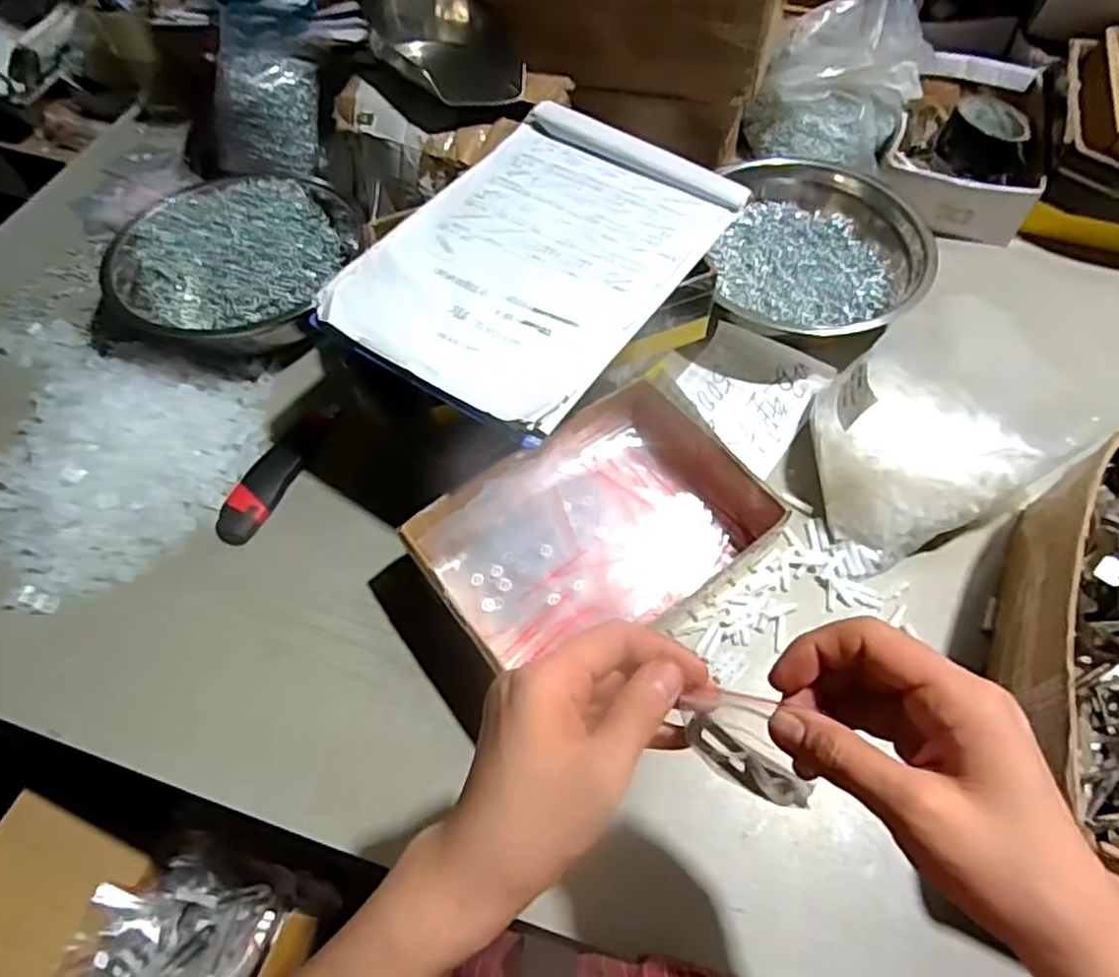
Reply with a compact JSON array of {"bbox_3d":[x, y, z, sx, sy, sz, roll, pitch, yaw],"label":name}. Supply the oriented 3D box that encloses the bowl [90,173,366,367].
[{"bbox_3d":[-0.342,-0.233,0.718,0.215,0.060,0.226,0,59,1],"label":"bowl"}]

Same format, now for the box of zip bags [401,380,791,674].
[{"bbox_3d":[0.026,0.038,0.560,0.256,0.066,0.171,-32,64,-17],"label":"box of zip bags"}]

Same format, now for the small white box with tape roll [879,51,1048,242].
[{"bbox_3d":[0.467,-0.394,0.797,0.157,0.056,0.260,23,62,14],"label":"small white box with tape roll"}]

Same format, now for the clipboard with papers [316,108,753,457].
[{"bbox_3d":[-0.018,-0.189,0.549,0.221,0.015,0.305,29,64,17],"label":"clipboard with papers"}]

